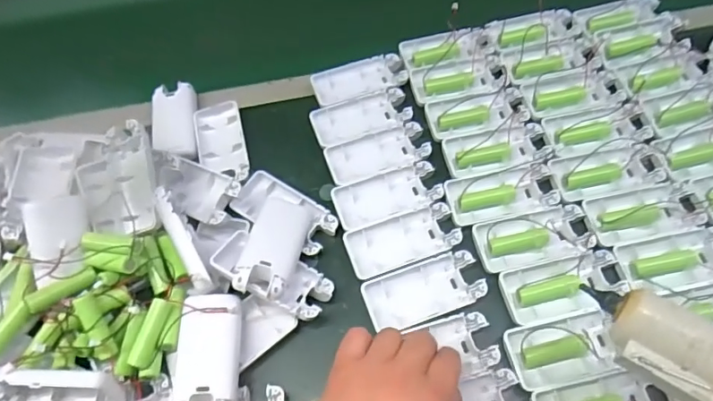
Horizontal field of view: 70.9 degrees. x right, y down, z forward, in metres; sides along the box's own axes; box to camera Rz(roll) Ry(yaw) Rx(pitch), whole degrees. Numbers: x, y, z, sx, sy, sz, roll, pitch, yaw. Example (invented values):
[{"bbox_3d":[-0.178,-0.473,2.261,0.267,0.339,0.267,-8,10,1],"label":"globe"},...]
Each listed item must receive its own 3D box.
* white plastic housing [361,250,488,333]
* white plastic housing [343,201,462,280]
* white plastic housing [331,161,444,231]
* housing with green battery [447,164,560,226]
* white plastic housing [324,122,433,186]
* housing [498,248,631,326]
[{"bbox_3d":[0.054,0.074,0.405,0.093,0.014,0.045,-19,61,-7],"label":"white plastic housing"},{"bbox_3d":[0.039,0.034,0.427,0.094,0.013,0.044,-19,61,-7],"label":"white plastic housing"},{"bbox_3d":[0.028,-0.002,0.449,0.094,0.016,0.045,-18,61,-6],"label":"white plastic housing"},{"bbox_3d":[0.128,-0.006,0.447,0.094,0.018,0.044,-11,61,-2],"label":"housing with green battery"},{"bbox_3d":[0.021,-0.040,0.472,0.093,0.020,0.045,-18,61,-6],"label":"white plastic housing"},{"bbox_3d":[0.166,0.068,0.398,0.097,0.015,0.046,-13,61,-3],"label":"housing"}]

